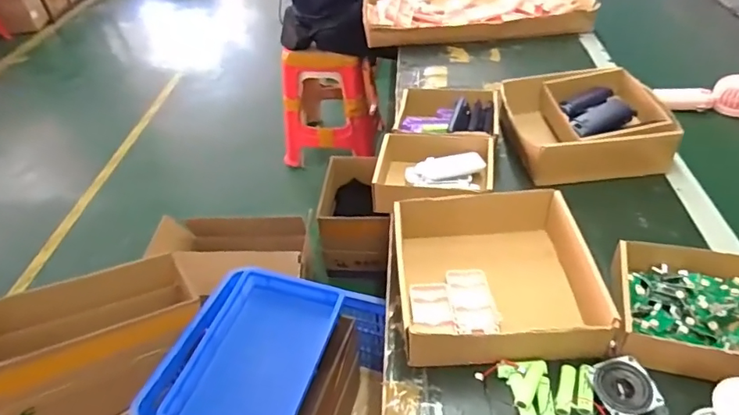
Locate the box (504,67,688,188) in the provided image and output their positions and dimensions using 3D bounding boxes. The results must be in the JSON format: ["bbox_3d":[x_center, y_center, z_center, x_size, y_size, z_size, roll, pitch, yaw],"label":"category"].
[{"bbox_3d":[0.337,-0.133,0.789,0.220,0.079,0.218,-5,42,1],"label":"box"}]

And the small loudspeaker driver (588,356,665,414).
[{"bbox_3d":[0.246,0.178,0.479,0.051,0.028,0.049,-11,42,-7],"label":"small loudspeaker driver"}]

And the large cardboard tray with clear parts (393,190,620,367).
[{"bbox_3d":[0.143,0.072,0.577,0.221,0.063,0.214,-2,42,4],"label":"large cardboard tray with clear parts"}]

